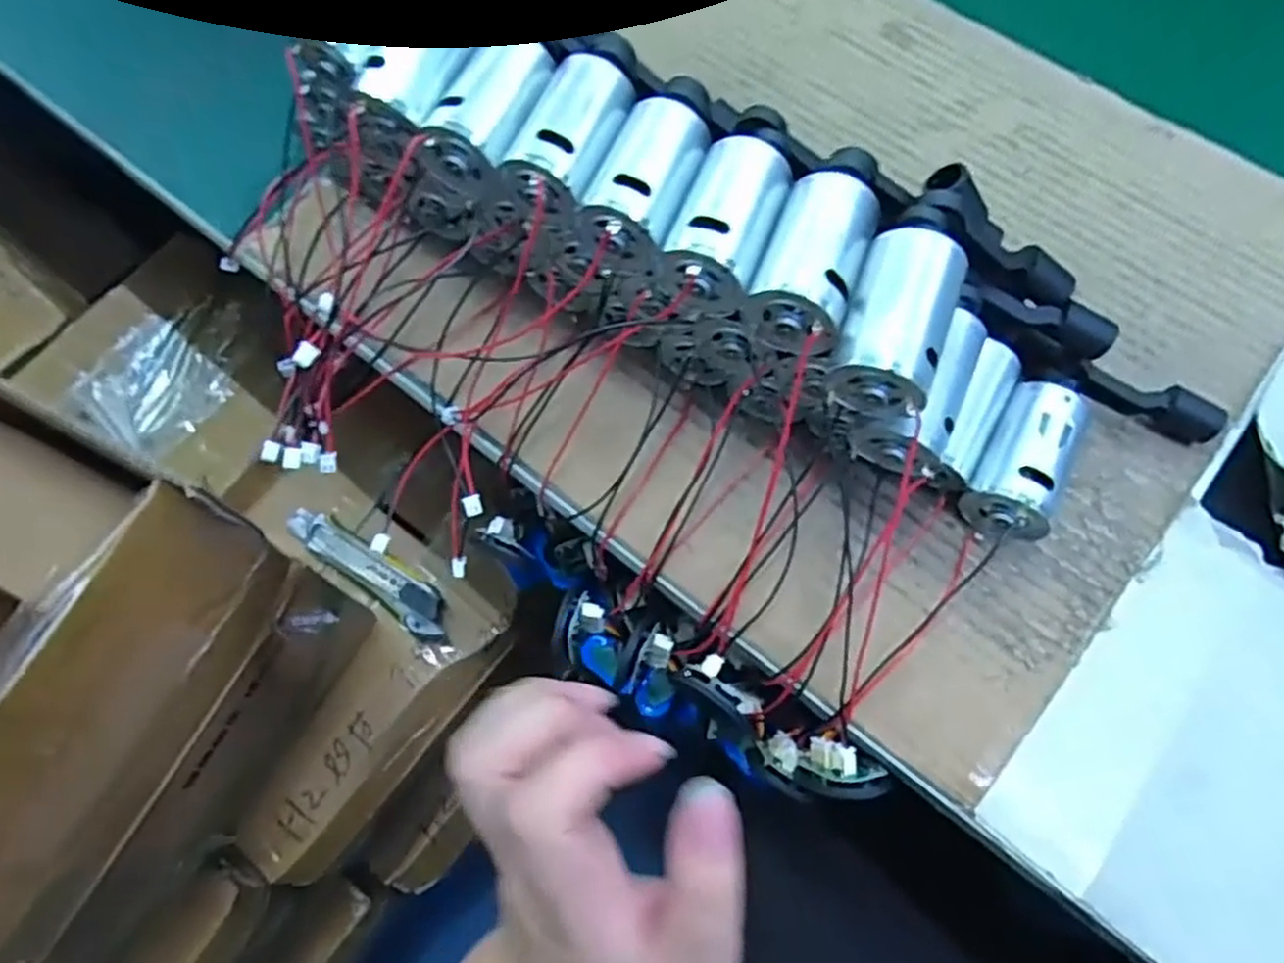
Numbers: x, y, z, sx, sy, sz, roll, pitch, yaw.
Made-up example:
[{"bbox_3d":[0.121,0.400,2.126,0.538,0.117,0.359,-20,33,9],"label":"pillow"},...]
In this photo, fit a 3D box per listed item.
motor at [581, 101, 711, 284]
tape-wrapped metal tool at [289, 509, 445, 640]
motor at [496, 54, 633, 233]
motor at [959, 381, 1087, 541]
[{"bbox_3d":[0.002,-0.113,0.298,0.035,0.030,0.066,17,69,7],"label":"motor"},{"bbox_3d":[-0.206,0.068,0.587,0.143,0.018,0.036,30,71,11],"label":"tape-wrapped metal tool"},{"bbox_3d":[-0.028,-0.134,0.304,0.033,0.032,0.065,22,70,9],"label":"motor"},{"bbox_3d":[0.158,-0.008,0.324,0.031,0.034,0.062,29,72,10],"label":"motor"}]

